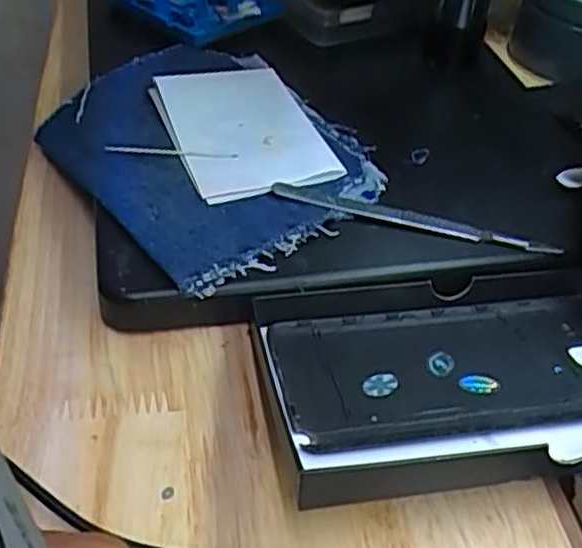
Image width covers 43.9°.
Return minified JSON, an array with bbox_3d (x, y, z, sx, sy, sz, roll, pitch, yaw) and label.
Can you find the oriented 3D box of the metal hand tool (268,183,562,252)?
[{"bbox_3d":[0.057,-0.026,0.325,0.129,0.008,0.011,9,44,6],"label":"metal hand tool"}]

